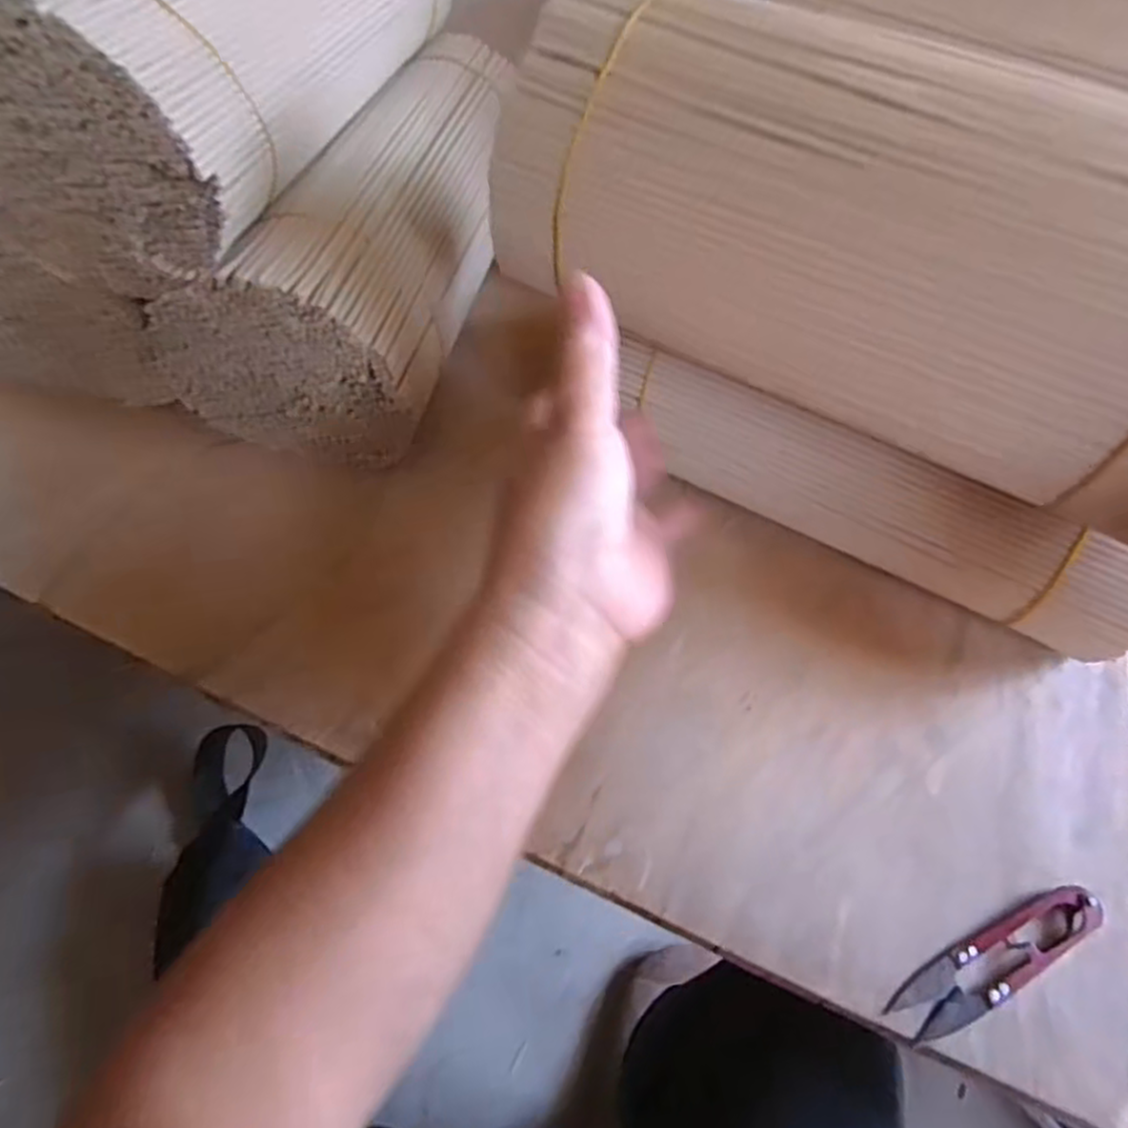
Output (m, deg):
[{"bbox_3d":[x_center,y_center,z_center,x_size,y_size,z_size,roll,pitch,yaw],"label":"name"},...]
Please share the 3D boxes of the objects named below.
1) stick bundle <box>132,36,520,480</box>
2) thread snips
[{"bbox_3d":[-0.131,-0.208,0.468,0.141,0.112,0.274,8,56,2],"label":"stick bundle"},{"bbox_3d":[0.180,0.164,0.307,0.101,0.010,0.024,-21,59,-16],"label":"thread snips"}]

